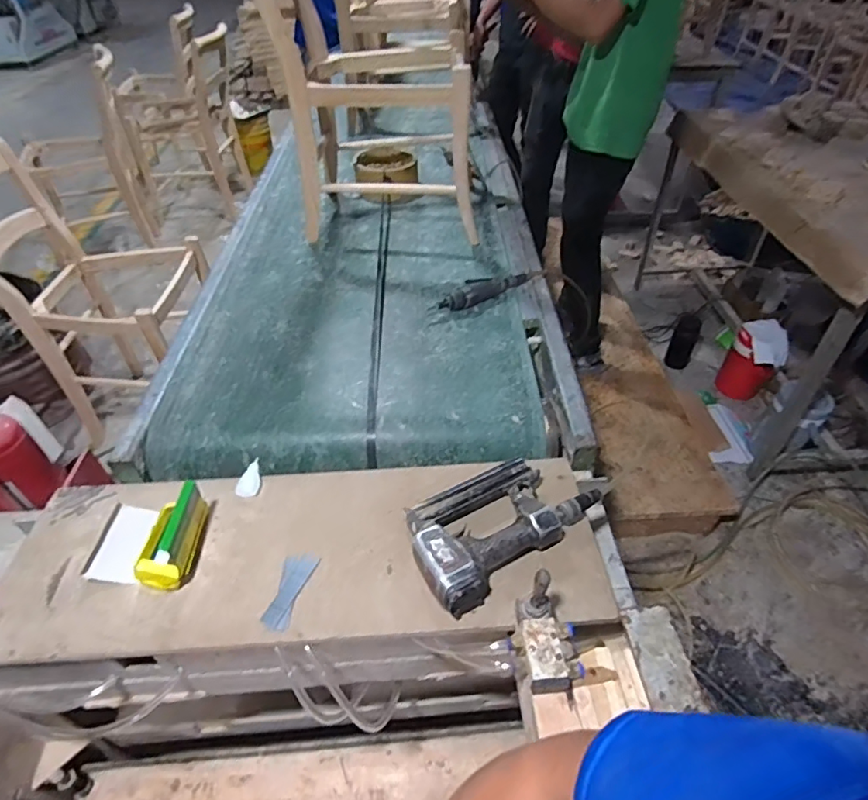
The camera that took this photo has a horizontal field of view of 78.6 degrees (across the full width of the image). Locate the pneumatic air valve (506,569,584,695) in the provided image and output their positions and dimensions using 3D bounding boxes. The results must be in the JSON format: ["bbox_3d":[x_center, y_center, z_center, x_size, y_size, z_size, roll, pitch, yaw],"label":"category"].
[{"bbox_3d":[0.127,0.265,0.605,0.080,0.079,0.106,-3,44,-2],"label":"pneumatic air valve"}]

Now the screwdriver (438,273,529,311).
[{"bbox_3d":[0.135,-0.301,1.399,0.308,0.046,0.064,-29,51,-26],"label":"screwdriver"}]

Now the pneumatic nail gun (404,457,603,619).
[{"bbox_3d":[0.095,0.166,0.755,0.286,0.063,0.185,-29,51,-26],"label":"pneumatic nail gun"}]

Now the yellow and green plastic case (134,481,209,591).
[{"bbox_3d":[-0.368,0.187,0.739,0.065,0.068,0.127,-5,44,-4],"label":"yellow and green plastic case"}]

